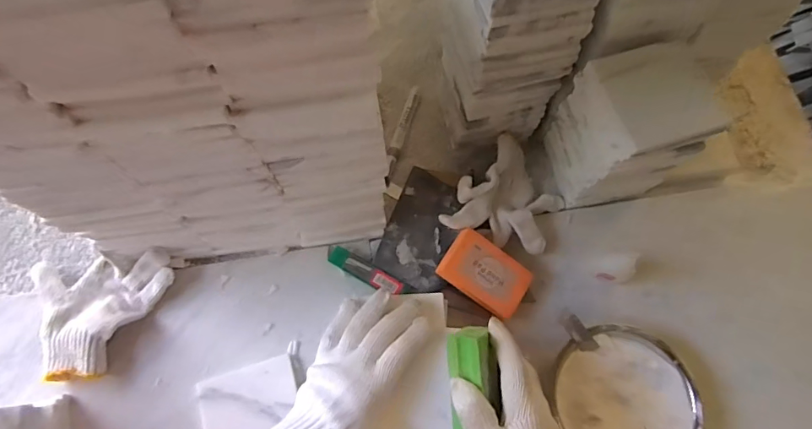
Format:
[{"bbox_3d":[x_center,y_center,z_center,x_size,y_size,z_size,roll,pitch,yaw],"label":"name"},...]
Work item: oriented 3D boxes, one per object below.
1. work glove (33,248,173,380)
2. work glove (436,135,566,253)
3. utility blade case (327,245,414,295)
[{"bbox_3d":[-0.344,0.111,0.530,0.161,0.037,0.135,-5,68,-2],"label":"work glove"},{"bbox_3d":[0.124,-0.016,0.573,0.120,0.053,0.143,31,71,9],"label":"work glove"},{"bbox_3d":[-0.045,0.068,0.556,0.104,0.010,0.021,29,70,11],"label":"utility blade case"}]

